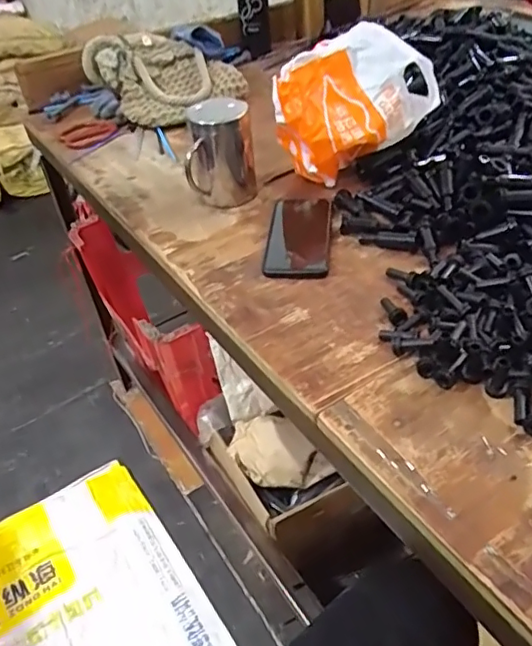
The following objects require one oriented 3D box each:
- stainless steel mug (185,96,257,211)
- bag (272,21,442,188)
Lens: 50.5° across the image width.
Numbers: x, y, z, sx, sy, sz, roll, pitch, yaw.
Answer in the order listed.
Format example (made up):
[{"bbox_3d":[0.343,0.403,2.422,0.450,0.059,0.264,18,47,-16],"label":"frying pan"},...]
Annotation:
[{"bbox_3d":[-0.059,-0.222,0.737,0.083,0.124,0.086,-4,42,1],"label":"stainless steel mug"},{"bbox_3d":[0.111,-0.272,0.729,0.210,0.153,0.090,-20,44,-15],"label":"bag"}]

